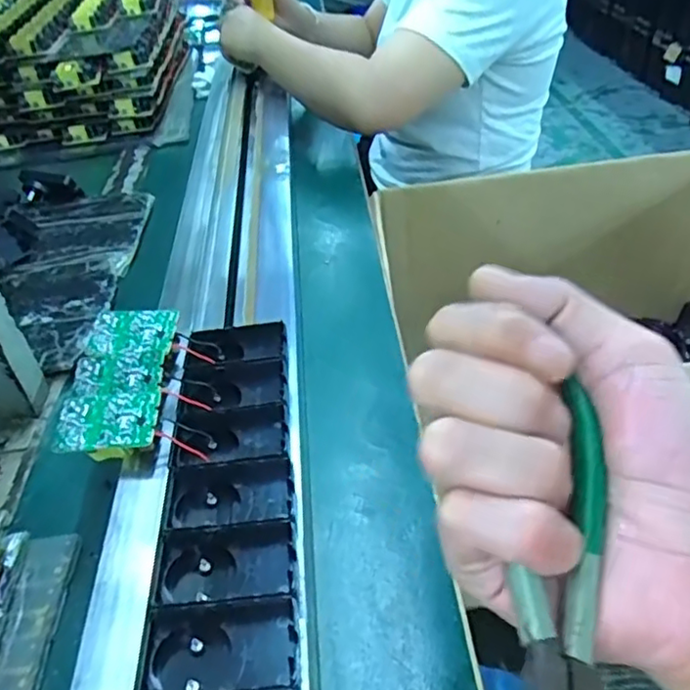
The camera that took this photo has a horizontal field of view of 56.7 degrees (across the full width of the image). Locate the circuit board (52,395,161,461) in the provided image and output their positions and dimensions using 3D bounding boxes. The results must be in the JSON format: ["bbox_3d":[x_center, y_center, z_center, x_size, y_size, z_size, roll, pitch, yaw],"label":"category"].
[{"bbox_3d":[-0.146,0.054,0.399,0.065,0.027,0.038,-1,41,7],"label":"circuit board"}]

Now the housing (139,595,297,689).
[{"bbox_3d":[-0.059,0.145,0.301,0.069,0.023,0.041,-5,40,3],"label":"housing"}]

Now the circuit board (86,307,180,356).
[{"bbox_3d":[-0.154,-0.008,0.460,0.070,0.011,0.044,3,41,12],"label":"circuit board"}]

